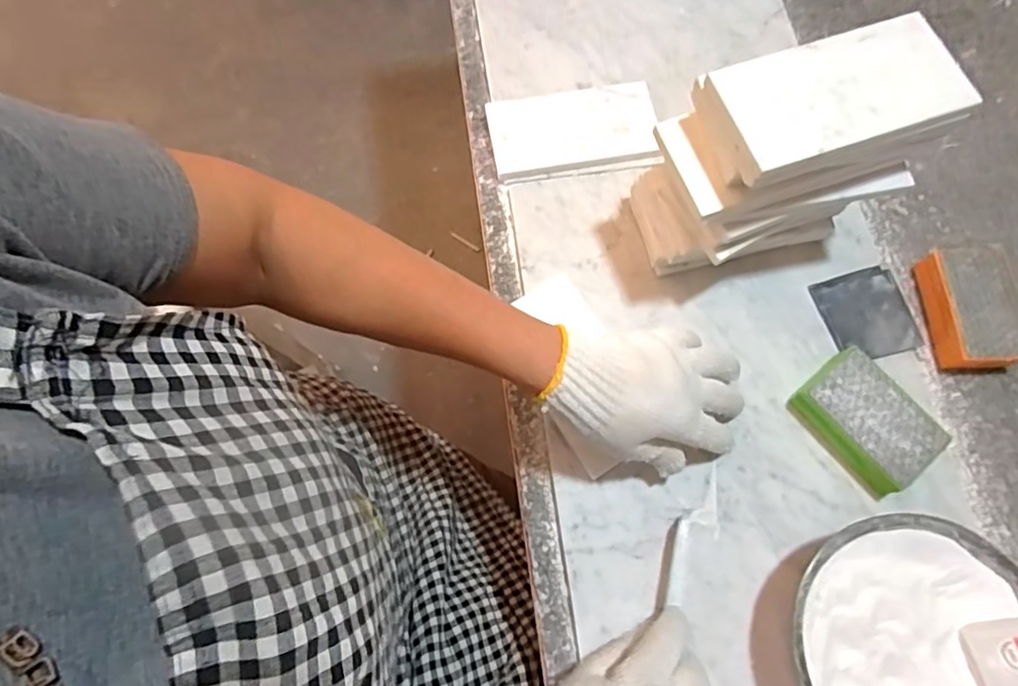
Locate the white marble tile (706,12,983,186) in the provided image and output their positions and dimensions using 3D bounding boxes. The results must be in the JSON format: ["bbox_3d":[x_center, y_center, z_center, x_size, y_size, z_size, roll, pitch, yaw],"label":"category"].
[{"bbox_3d":[0.205,-0.154,0.362,0.151,0.015,0.075,-19,73,-5],"label":"white marble tile"}]

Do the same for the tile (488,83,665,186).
[{"bbox_3d":[0.058,-0.191,0.531,0.147,0.016,0.084,-8,72,-4],"label":"tile"}]

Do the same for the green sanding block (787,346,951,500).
[{"bbox_3d":[0.268,0.059,0.443,0.064,0.033,0.092,-42,78,-14],"label":"green sanding block"}]

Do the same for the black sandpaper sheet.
[{"bbox_3d":[0.295,-0.023,0.482,0.071,0.008,0.072,-14,73,-6],"label":"black sandpaper sheet"}]

